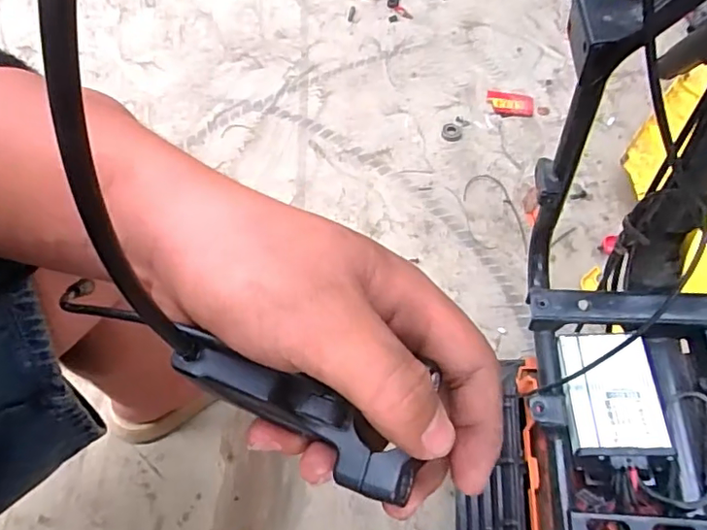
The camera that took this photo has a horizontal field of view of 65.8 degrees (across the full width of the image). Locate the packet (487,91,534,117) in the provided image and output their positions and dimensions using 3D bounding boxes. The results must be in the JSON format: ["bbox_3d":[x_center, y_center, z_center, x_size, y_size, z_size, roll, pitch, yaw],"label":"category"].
[{"bbox_3d":[0.286,-0.292,0.996,0.081,0.006,0.060,7,60,6],"label":"packet"}]

